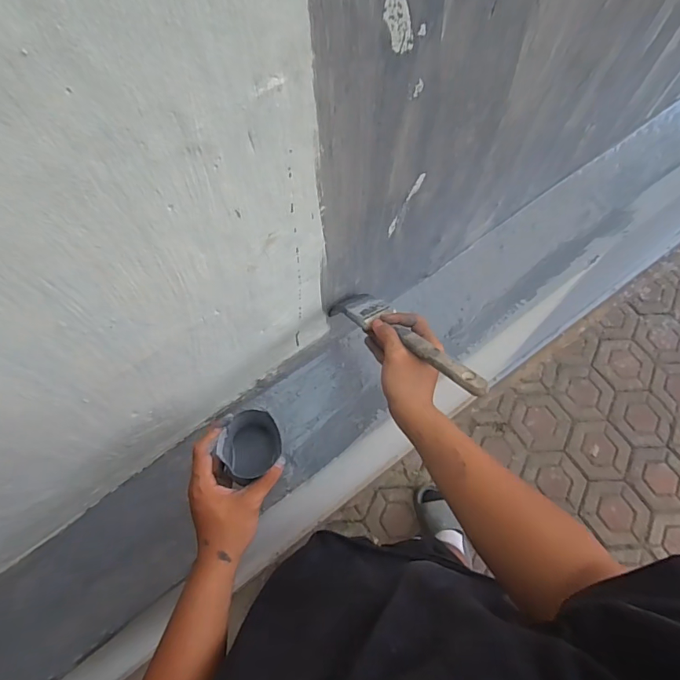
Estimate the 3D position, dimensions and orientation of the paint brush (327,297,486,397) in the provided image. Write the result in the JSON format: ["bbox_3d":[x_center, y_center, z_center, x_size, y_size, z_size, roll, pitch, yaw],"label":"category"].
[{"bbox_3d":[0.074,-0.007,0.536,0.048,0.030,0.268,-38,41,-13],"label":"paint brush"}]

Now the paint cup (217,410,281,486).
[{"bbox_3d":[-0.103,0.122,0.507,0.074,0.055,0.060,-32,70,-11],"label":"paint cup"}]

